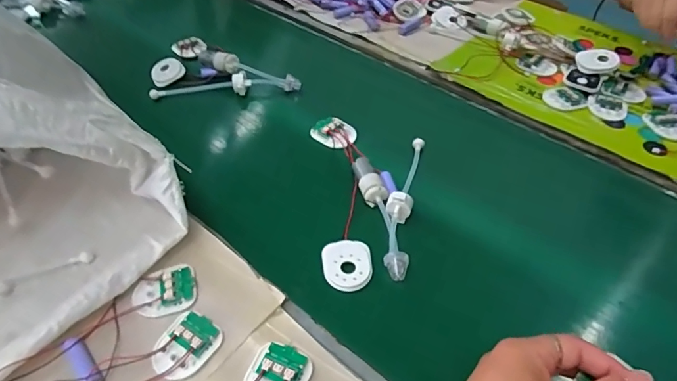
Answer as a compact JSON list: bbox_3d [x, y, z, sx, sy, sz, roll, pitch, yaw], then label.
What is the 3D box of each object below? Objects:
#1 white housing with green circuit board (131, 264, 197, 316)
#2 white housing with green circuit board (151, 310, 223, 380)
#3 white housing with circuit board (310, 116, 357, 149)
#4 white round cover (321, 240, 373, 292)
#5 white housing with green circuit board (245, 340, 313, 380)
[{"bbox_3d":[-0.162,0.092,0.427,0.057,0.008,0.043,-15,49,-13],"label":"white housing with green circuit board"},{"bbox_3d":[-0.130,0.132,0.393,0.046,0.011,0.055,27,53,23],"label":"white housing with green circuit board"},{"bbox_3d":[-0.007,-0.076,0.602,0.058,0.011,0.046,27,53,23],"label":"white housing with circuit board"},{"bbox_3d":[0.009,0.073,0.460,0.048,0.007,0.057,-3,48,-2],"label":"white round cover"},{"bbox_3d":[-0.051,0.152,0.371,0.048,0.014,0.055,21,51,18],"label":"white housing with green circuit board"}]

